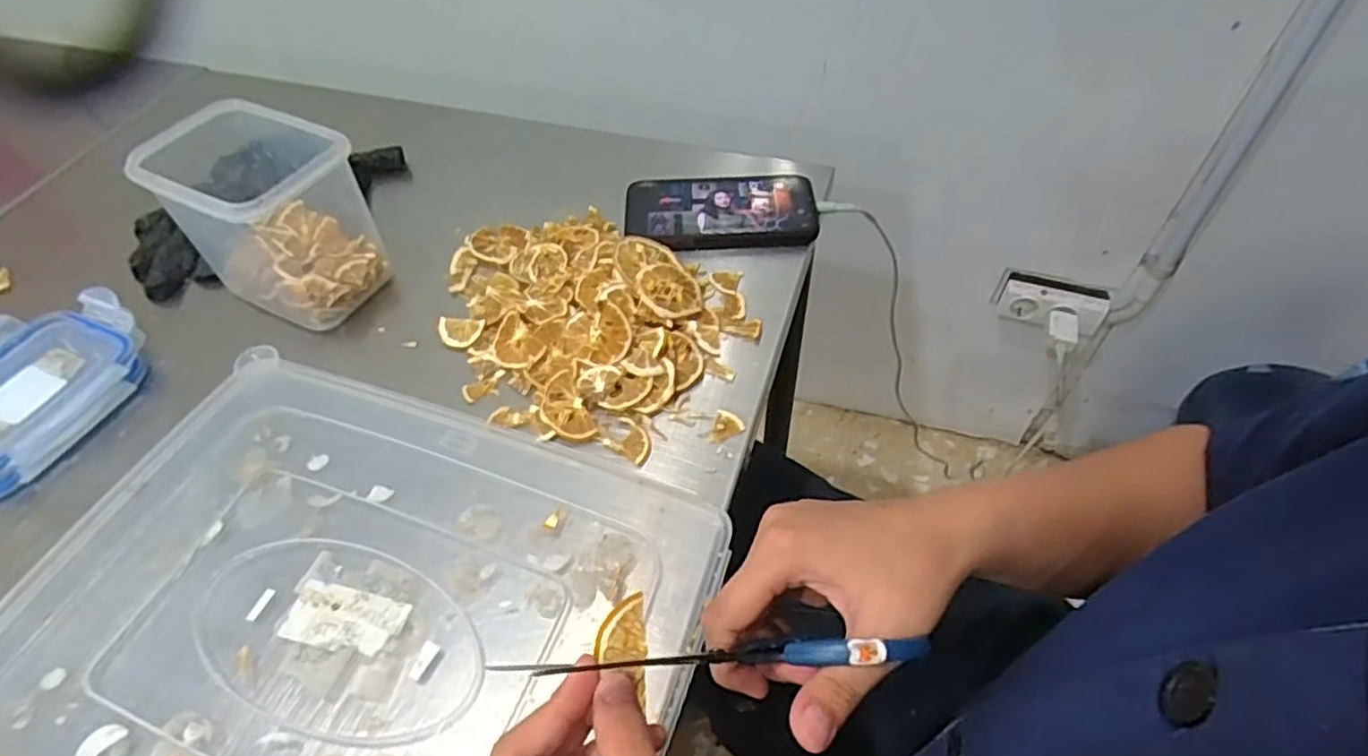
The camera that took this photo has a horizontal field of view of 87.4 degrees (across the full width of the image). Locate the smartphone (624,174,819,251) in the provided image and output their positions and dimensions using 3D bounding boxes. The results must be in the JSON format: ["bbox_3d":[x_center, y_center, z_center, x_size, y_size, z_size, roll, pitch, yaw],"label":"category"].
[{"bbox_3d":[0.029,-0.135,0.579,0.151,0.015,0.081,-1,51,2],"label":"smartphone"}]

